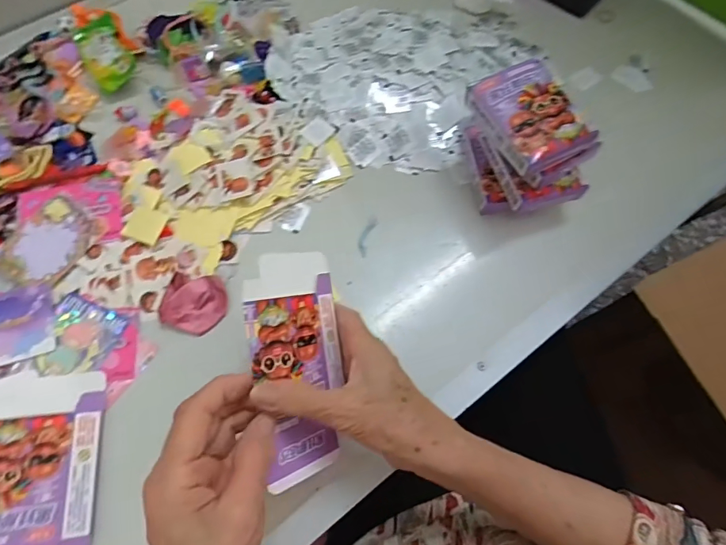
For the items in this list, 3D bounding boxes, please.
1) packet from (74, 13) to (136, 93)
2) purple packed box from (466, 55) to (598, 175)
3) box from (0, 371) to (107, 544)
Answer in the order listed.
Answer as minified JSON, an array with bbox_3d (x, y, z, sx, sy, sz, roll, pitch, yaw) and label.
[{"bbox_3d":[-0.272,-0.230,0.473,0.046,0.026,0.077,-27,71,-12],"label":"packet"},{"bbox_3d":[0.136,-0.131,0.370,0.067,0.027,0.090,-24,70,-11],"label":"purple packed box"},{"bbox_3d":[-0.258,0.152,0.323,0.126,0.005,0.154,-13,68,-7],"label":"box"}]

